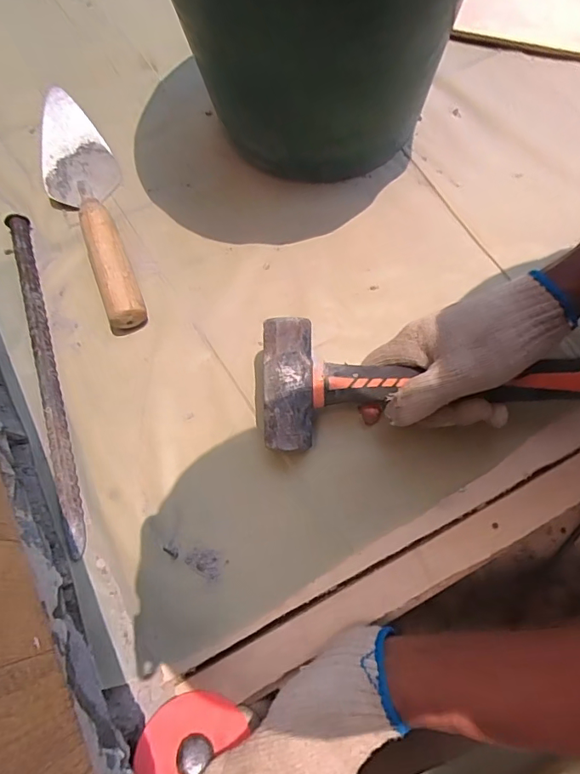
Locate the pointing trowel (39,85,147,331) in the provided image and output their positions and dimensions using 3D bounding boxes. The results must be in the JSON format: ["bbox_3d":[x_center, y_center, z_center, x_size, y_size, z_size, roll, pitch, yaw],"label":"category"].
[{"bbox_3d":[-0.187,-0.171,0.463,0.072,0.044,0.253,-26,73,-7],"label":"pointing trowel"}]

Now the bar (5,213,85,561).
[{"bbox_3d":[-0.215,-0.016,0.424,0.017,0.020,0.318,-17,72,-5],"label":"bar"}]

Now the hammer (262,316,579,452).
[{"bbox_3d":[0.118,-0.008,0.371,0.277,0.038,0.092,-3,71,0],"label":"hammer"}]

